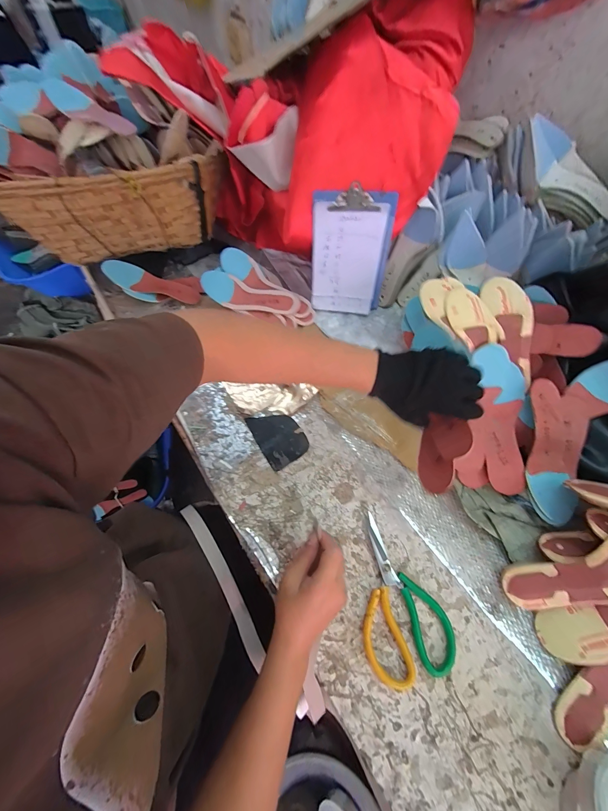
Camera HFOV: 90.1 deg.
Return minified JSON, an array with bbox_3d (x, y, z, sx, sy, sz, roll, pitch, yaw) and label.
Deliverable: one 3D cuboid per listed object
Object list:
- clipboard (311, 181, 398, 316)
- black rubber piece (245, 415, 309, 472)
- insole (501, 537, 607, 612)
[{"bbox_3d":[0.090,-0.292,0.601,0.141,0.227,0.020,6,48,6],"label":"clipboard"},{"bbox_3d":[-0.043,0.053,0.531,0.077,0.009,0.107,-27,62,-17],"label":"black rubber piece"},{"bbox_3d":[0.359,0.208,0.373,0.200,0.025,0.074,-25,58,16],"label":"insole"}]

